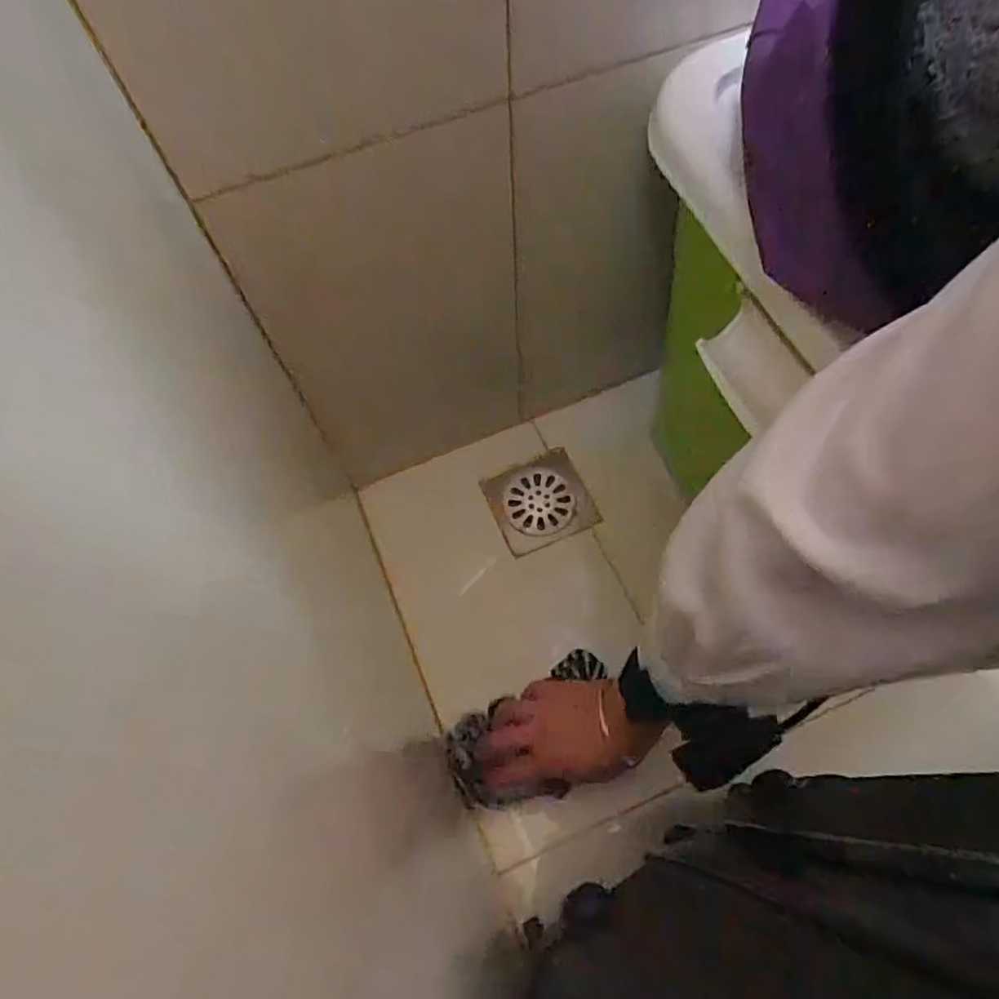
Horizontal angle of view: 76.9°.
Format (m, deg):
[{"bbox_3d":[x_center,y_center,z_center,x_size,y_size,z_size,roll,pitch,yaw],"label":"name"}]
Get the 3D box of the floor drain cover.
[{"bbox_3d":[0.043,-0.002,0.661,0.099,0.008,0.095,-22,65,-8],"label":"floor drain cover"}]

